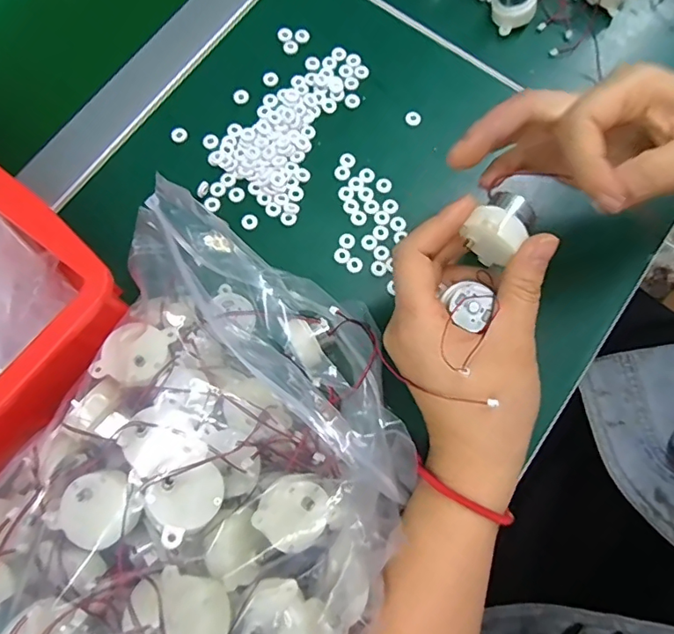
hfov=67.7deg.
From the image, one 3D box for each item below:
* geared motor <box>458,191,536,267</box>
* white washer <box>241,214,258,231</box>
[{"bbox_3d":[0.080,-0.045,0.247,0.026,0.032,0.028,34,79,7],"label":"geared motor"},{"bbox_3d":[-0.059,-0.065,0.341,0.011,0.004,0.011,0,77,-1],"label":"white washer"}]

